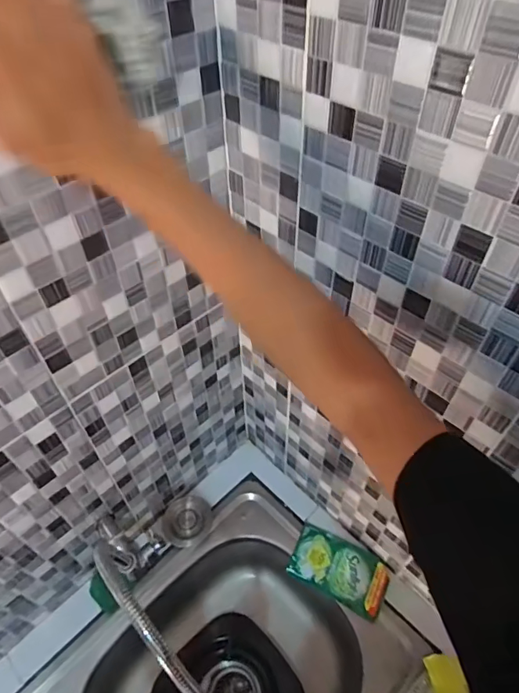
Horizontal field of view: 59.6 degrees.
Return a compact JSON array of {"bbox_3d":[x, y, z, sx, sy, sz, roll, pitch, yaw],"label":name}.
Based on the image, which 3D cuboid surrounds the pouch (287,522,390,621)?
[{"bbox_3d":[0.128,0.359,0.732,0.152,0.009,0.085,20,73,25],"label":"pouch"}]

